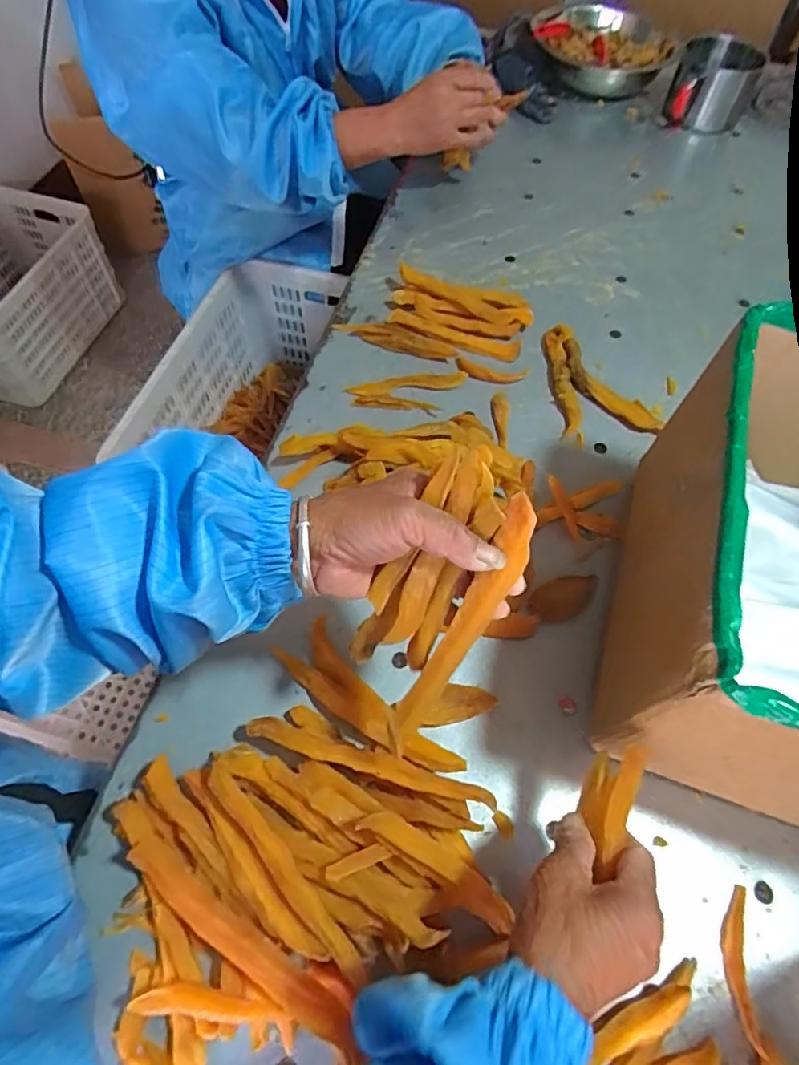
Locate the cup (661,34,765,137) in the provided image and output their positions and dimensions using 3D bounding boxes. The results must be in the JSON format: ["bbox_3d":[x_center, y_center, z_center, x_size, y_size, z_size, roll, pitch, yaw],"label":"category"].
[{"bbox_3d":[0.506,-0.722,0.928,0.121,0.102,0.111,1,61,-1],"label":"cup"}]

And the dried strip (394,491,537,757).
[{"bbox_3d":[0.039,0.063,0.358,0.023,0.010,0.185,32,110,15],"label":"dried strip"}]

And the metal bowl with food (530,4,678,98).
[{"bbox_3d":[0.351,-0.847,1.001,0.239,0.095,0.201,16,62,8],"label":"metal bowl with food"}]

